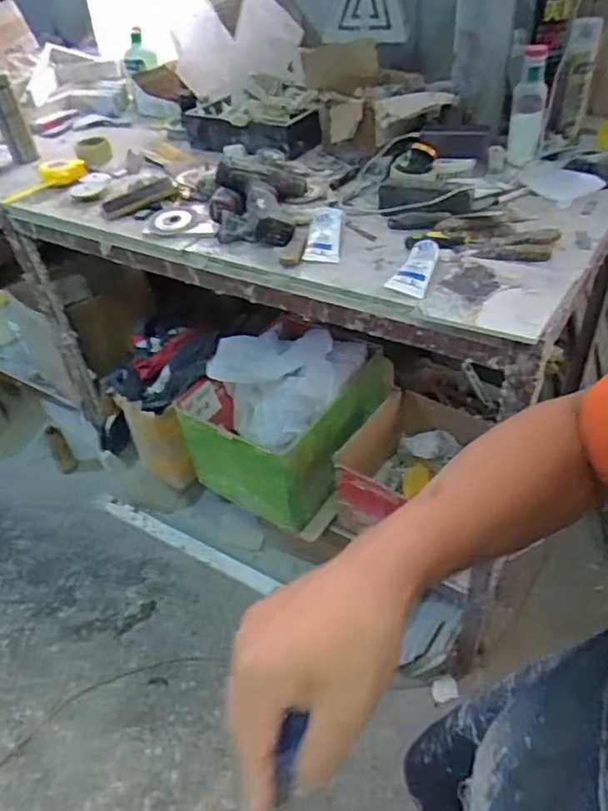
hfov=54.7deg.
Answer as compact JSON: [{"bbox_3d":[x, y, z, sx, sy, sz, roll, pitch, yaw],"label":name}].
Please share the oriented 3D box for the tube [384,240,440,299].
[{"bbox_3d":[0.176,-0.218,0.930,0.056,0.031,0.129,13,46,20],"label":"tube"}]

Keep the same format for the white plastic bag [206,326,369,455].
[{"bbox_3d":[-0.031,-0.063,1.486,0.304,0.234,0.290,21,49,26],"label":"white plastic bag"}]

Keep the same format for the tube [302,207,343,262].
[{"bbox_3d":[0.039,-0.316,1.063,0.061,0.023,0.189,2,43,9],"label":"tube"}]

